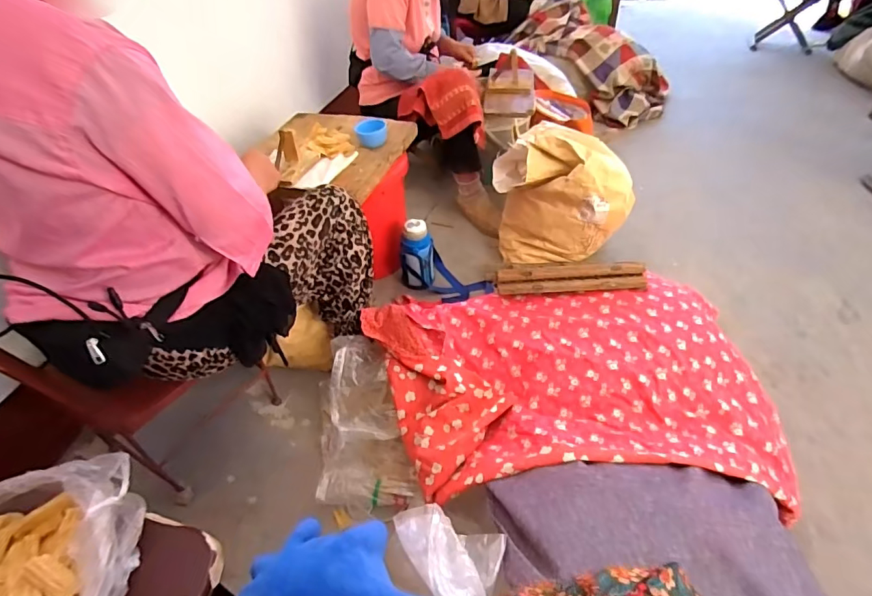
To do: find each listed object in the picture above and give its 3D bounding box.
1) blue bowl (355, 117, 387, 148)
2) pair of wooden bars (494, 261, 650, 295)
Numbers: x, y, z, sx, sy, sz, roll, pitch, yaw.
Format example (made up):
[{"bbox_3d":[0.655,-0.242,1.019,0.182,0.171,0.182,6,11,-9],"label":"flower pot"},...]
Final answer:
[{"bbox_3d":[-0.161,-0.412,1.196,0.080,0.045,0.063,-8,45,-5],"label":"blue bowl"},{"bbox_3d":[0.296,-0.042,1.037,0.318,0.063,0.044,-2,45,1],"label":"pair of wooden bars"}]

